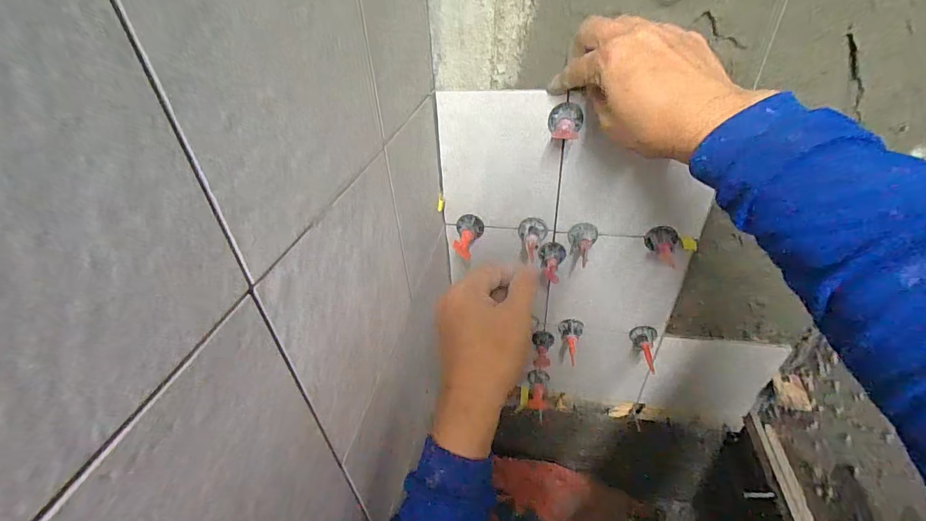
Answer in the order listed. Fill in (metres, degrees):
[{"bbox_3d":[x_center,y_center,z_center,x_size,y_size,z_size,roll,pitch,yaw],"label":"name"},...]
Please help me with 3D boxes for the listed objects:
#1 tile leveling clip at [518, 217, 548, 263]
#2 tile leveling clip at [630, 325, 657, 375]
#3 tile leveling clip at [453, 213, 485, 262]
[{"bbox_3d":[0.076,-0.024,0.436,0.031,0.028,0.043,5,38,11],"label":"tile leveling clip"},{"bbox_3d":[0.228,0.114,0.500,0.032,0.034,0.054,12,40,20],"label":"tile leveling clip"},{"bbox_3d":[0.003,-0.024,0.450,0.030,0.026,0.055,8,51,14],"label":"tile leveling clip"}]

